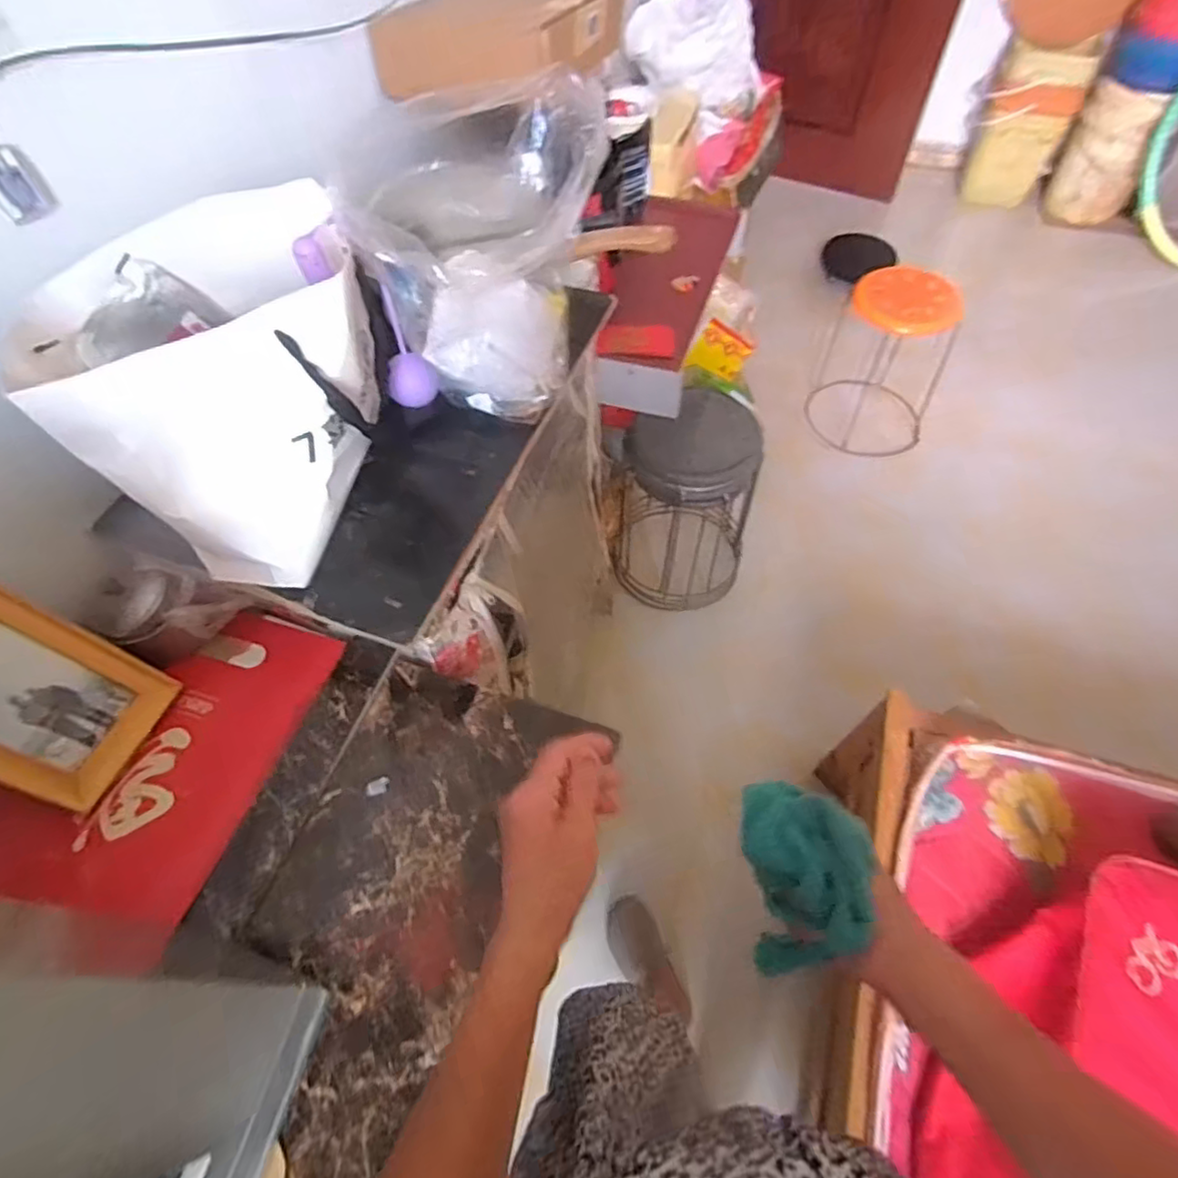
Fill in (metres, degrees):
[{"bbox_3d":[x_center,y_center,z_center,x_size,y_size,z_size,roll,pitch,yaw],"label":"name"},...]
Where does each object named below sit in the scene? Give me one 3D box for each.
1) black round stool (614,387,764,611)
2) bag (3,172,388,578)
[{"bbox_3d":[0.230,-0.197,1.529,0.338,0.511,0.297,7,58,7],"label":"black round stool"},{"bbox_3d":[-0.334,-0.191,0.622,0.251,0.216,0.288,33,65,21],"label":"bag"}]

